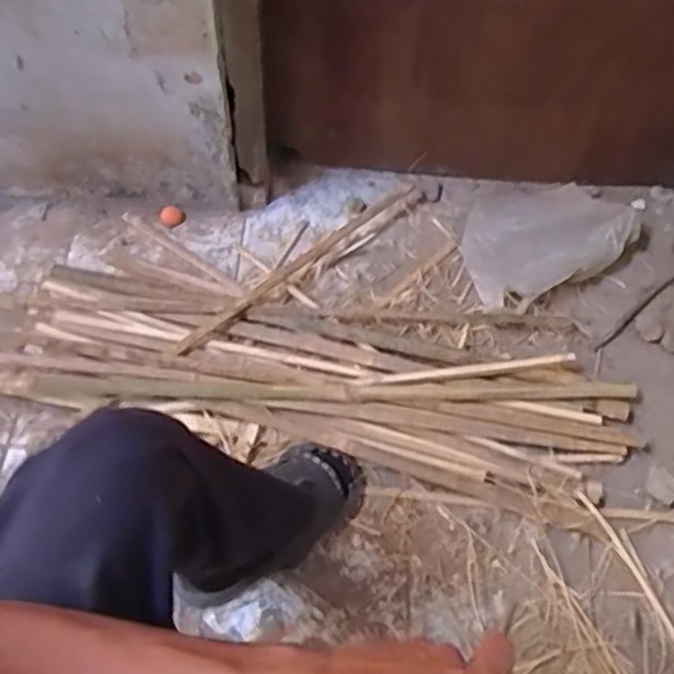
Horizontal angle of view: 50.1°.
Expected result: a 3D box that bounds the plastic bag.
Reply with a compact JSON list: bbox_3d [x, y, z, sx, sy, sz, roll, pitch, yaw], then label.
[{"bbox_3d":[0.353,-0.186,1.293,0.330,0.068,0.244,-23,62,-16],"label":"plastic bag"}]

